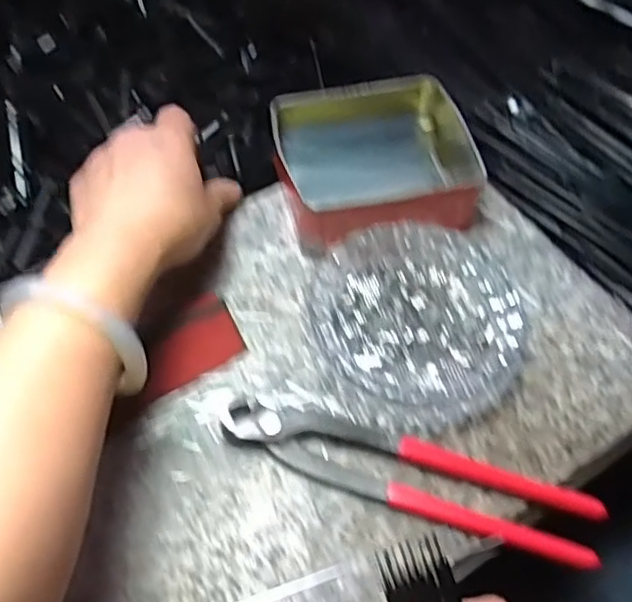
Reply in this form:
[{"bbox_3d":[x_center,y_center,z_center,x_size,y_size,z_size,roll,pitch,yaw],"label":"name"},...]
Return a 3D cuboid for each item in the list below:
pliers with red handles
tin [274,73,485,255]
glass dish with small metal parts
[{"bbox_3d":[0.049,0.088,0.344,0.194,0.012,0.041,17,63,7],"label":"pliers with red handles"},{"bbox_3d":[0.047,-0.094,0.440,0.137,0.035,0.108,-12,64,-8],"label":"tin"},{"bbox_3d":[0.064,0.011,0.393,0.129,0.018,0.124,1,62,-2],"label":"glass dish with small metal parts"}]

